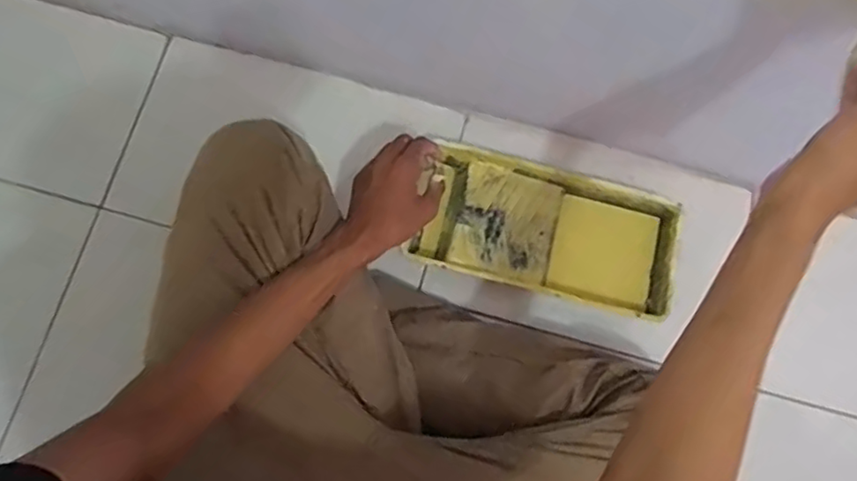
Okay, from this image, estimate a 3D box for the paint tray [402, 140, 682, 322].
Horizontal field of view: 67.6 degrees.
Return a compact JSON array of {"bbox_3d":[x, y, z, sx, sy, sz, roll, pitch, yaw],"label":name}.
[{"bbox_3d":[0.151,-0.008,0.797,0.311,0.066,0.156,15,78,-3],"label":"paint tray"}]

